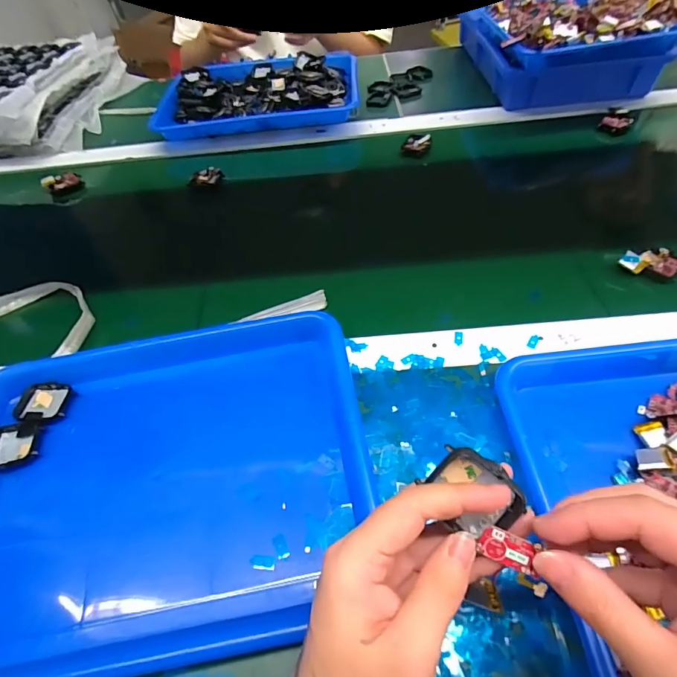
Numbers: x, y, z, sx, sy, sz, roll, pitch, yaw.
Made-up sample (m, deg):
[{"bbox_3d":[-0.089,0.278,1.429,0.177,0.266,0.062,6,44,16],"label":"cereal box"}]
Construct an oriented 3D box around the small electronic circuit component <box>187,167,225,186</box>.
[{"bbox_3d":[-0.192,-0.235,0.606,0.051,0.017,0.024,-12,53,-4],"label":"small electronic circuit component"}]

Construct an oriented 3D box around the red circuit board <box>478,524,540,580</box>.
[{"bbox_3d":[0.081,0.100,0.198,0.026,0.004,0.014,21,86,11],"label":"red circuit board"}]

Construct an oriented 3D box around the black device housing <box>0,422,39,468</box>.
[{"bbox_3d":[-0.280,0.092,0.363,0.040,0.012,0.041,-7,53,0],"label":"black device housing"}]

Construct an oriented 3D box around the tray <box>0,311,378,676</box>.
[{"bbox_3d":[-0.144,0.098,0.330,0.323,0.034,0.262,-10,53,-2],"label":"tray"}]

